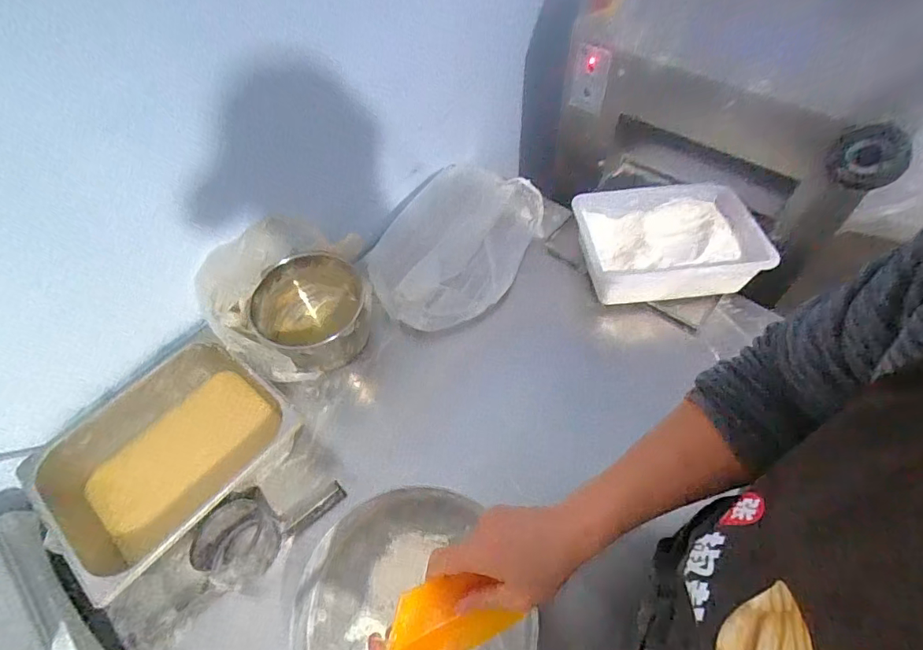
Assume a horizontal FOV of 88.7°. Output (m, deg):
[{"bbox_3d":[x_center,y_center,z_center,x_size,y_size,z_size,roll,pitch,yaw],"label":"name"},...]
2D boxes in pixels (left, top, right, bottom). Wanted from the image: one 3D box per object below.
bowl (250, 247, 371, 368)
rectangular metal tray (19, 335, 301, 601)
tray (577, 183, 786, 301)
[{"bbox_3d":[-0.263,-0.021,0.855,0.175,0.134,0.199,-7,56,-1],"label":"bowl"},{"bbox_3d":[-0.436,0.212,0.726,0.260,0.129,0.315,32,64,22],"label":"rectangular metal tray"},{"bbox_3d":[0.396,-0.156,0.920,0.313,0.108,0.216,-5,56,0],"label":"tray"}]

